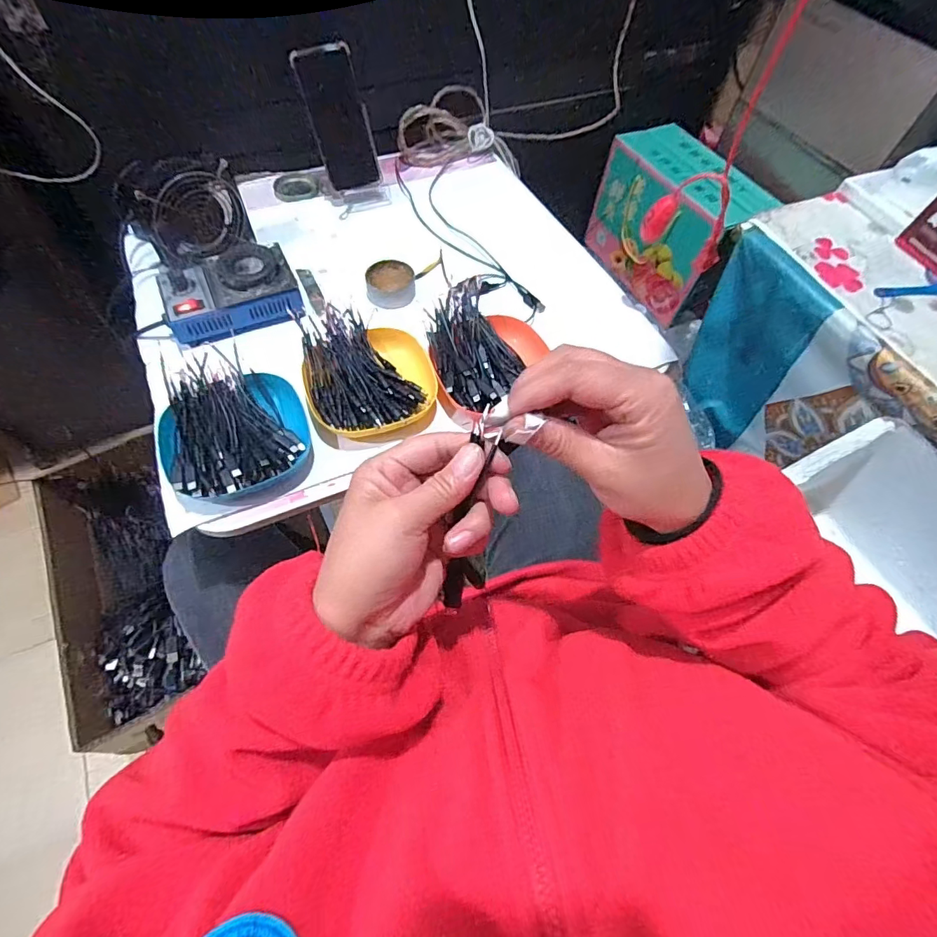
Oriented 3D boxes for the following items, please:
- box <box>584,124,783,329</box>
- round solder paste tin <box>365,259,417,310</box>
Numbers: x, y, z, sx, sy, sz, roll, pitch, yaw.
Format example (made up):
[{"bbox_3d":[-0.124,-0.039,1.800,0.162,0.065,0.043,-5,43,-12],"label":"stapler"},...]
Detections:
[{"bbox_3d":[0.426,-0.520,1.019,0.145,0.243,0.322,-24,65,-16],"label":"box"},{"bbox_3d":[-0.102,-0.242,0.629,0.063,0.032,0.063,2,61,-3],"label":"round solder paste tin"}]

